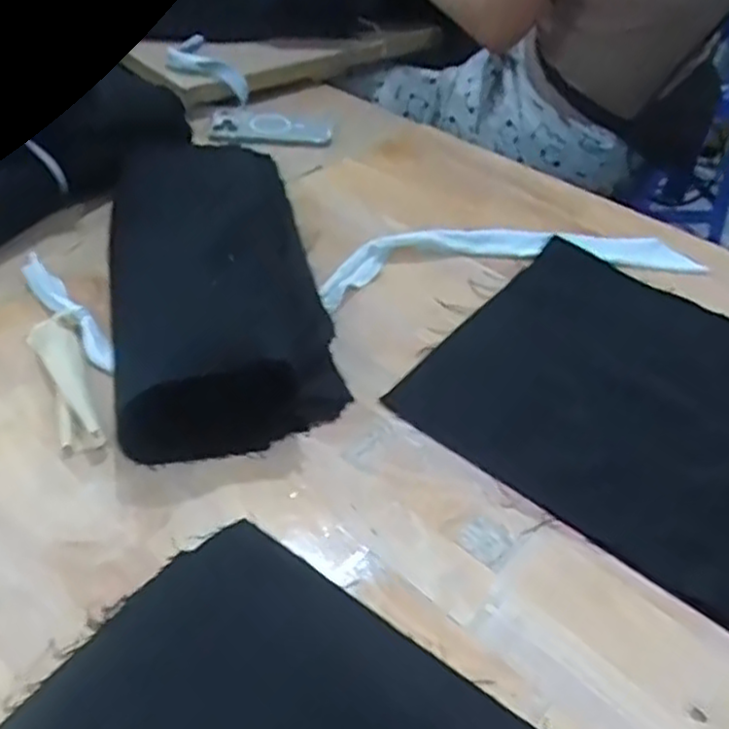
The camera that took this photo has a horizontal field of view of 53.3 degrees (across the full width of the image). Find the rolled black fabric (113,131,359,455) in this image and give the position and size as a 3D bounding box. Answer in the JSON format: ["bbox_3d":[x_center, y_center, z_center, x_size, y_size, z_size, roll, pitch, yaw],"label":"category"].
[{"bbox_3d":[-0.137,-0.101,0.663,0.177,0.096,0.409,-7,43,-13],"label":"rolled black fabric"}]

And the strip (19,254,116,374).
[{"bbox_3d":[-0.265,-0.053,0.642,0.025,0.018,0.186,-25,49,-29],"label":"strip"}]

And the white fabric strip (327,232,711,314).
[{"bbox_3d":[0.146,-0.105,0.744,0.389,0.028,0.094,-4,42,-9],"label":"white fabric strip"}]

